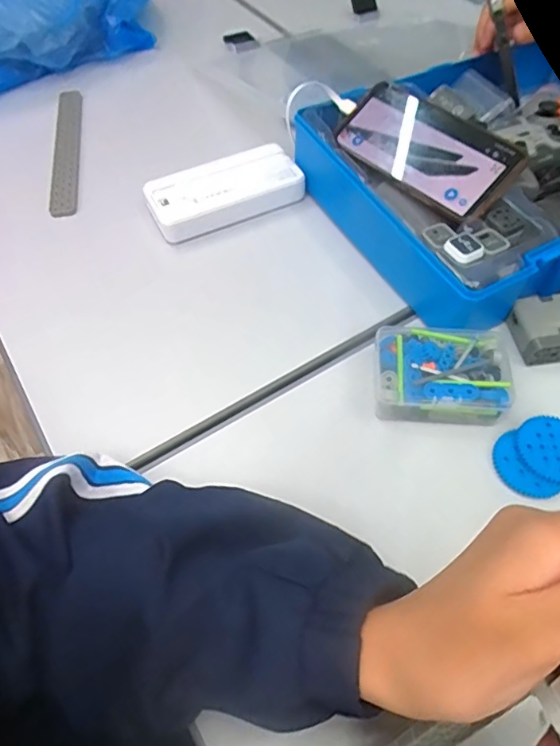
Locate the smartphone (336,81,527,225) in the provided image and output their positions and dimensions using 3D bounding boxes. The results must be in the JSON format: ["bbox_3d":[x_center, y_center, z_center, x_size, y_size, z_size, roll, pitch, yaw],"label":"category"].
[{"bbox_3d":[0.123,-0.188,0.448,0.073,0.018,0.155,-48,63,8],"label":"smartphone"}]

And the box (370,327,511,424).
[{"bbox_3d":[0.116,0.003,0.393,0.095,0.036,0.067,3,56,3],"label":"box"}]

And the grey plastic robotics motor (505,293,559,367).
[{"bbox_3d":[0.213,-0.036,0.414,0.058,0.022,0.050,-5,56,-3],"label":"grey plastic robotics motor"}]

